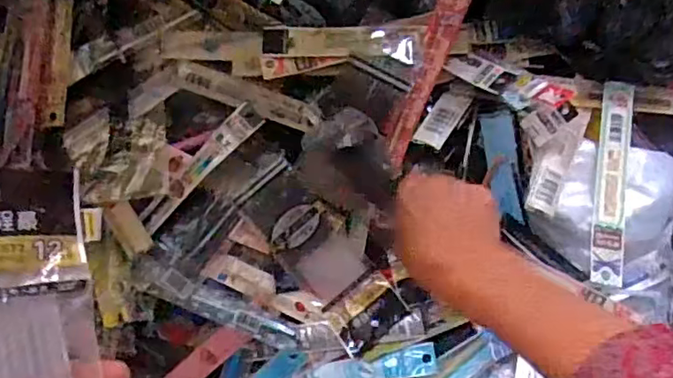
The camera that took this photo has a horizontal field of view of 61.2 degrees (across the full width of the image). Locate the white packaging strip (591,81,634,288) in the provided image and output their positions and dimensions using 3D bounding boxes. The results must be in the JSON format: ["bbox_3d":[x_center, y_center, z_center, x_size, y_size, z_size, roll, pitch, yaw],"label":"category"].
[{"bbox_3d":[0.228,-0.009,0.470,0.026,0.004,0.175,7,74,12],"label":"white packaging strip"}]

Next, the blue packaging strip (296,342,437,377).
[{"bbox_3d":[0.018,0.156,0.480,0.133,0.023,0.025,-16,83,3],"label":"blue packaging strip"}]

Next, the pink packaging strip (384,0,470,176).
[{"bbox_3d":[0.072,-0.093,0.476,0.025,0.013,0.157,22,86,6],"label":"pink packaging strip"}]

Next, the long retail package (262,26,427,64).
[{"bbox_3d":[0.005,-0.125,0.486,0.136,0.004,0.031,2,85,5],"label":"long retail package"}]

